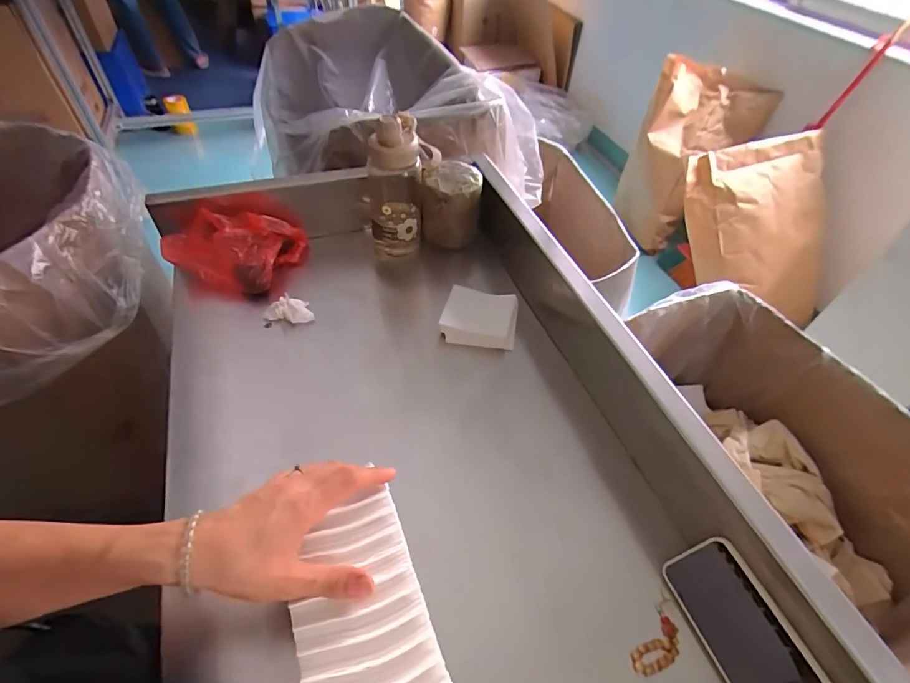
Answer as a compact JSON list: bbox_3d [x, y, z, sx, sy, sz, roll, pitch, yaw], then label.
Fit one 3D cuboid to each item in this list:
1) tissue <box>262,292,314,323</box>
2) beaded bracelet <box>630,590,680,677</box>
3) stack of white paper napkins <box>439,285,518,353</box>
[{"bbox_3d":[-0.241,-0.046,0.647,0.066,0.034,0.031,-4,49,-7],"label":"tissue"},{"bbox_3d":[0.191,0.278,0.418,0.032,0.013,0.071,37,56,25],"label":"beaded bracelet"},{"bbox_3d":[0.038,-0.037,0.671,0.110,0.034,0.093,11,49,5],"label":"stack of white paper napkins"}]

